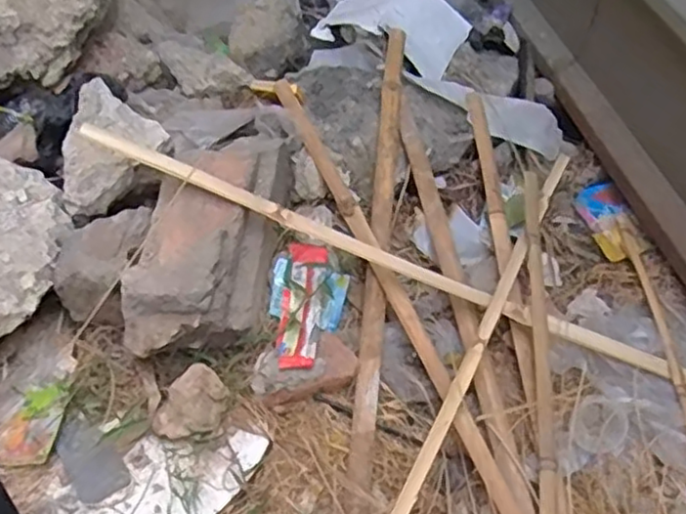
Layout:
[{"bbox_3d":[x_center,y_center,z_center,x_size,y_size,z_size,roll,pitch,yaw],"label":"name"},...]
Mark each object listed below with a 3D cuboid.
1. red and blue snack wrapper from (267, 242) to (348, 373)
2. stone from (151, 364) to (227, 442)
[{"bbox_3d":[-0.057,0.070,0.941,0.107,0.031,0.202,10,51,5],"label":"red and blue snack wrapper"},{"bbox_3d":[-0.191,0.191,0.853,0.072,0.043,0.095,38,59,26],"label":"stone"}]

